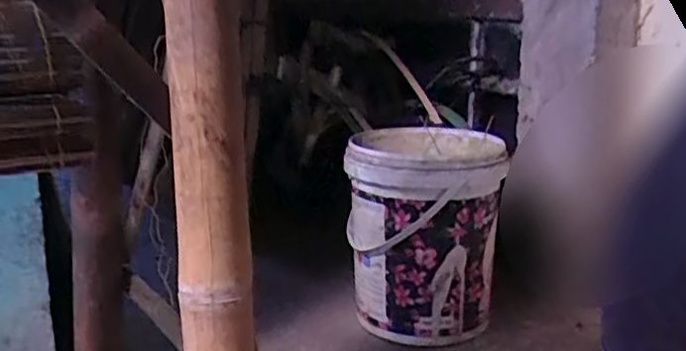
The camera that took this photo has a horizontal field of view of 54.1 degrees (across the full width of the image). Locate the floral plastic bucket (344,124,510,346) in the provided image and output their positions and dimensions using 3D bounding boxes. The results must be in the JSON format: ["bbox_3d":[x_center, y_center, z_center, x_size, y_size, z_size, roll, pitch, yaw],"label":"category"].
[{"bbox_3d":[0.162,0.123,1.399,0.283,0.392,0.328,0,15,7],"label":"floral plastic bucket"}]

